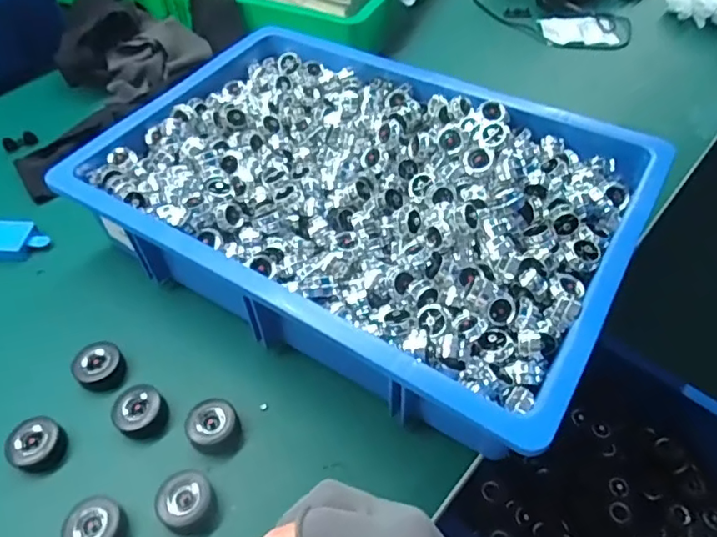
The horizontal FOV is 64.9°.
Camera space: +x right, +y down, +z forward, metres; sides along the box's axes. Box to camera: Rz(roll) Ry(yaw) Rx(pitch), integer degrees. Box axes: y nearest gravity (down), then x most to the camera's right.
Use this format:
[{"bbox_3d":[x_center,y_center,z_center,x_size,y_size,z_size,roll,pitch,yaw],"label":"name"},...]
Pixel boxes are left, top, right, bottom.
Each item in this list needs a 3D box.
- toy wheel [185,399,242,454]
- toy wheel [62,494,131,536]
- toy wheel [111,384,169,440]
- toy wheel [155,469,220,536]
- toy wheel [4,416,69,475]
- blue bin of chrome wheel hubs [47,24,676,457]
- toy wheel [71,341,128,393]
[{"bbox_3d":[-0.109,0.119,0.423,0.036,0.021,0.034,0,52,0],"label":"toy wheel"},{"bbox_3d":[-0.176,0.175,0.377,0.035,0.022,0.039,-11,53,-9],"label":"toy wheel"},{"bbox_3d":[-0.166,0.111,0.430,0.037,0.021,0.043,-10,53,-8],"label":"toy wheel"},{"bbox_3d":[-0.117,0.161,0.386,0.035,0.020,0.039,-17,54,-13],"label":"toy wheel"},{"bbox_3d":[-0.236,0.129,0.415,0.038,0.019,0.036,0,52,0],"label":"toy wheel"},{"bbox_3d":[-0.002,-0.064,0.509,0.455,0.105,0.326,28,57,20],"label":"blue bin of chrome wheel hubs"},{"bbox_3d":[-0.210,0.080,0.456,0.037,0.017,0.035,-1,52,1],"label":"toy wheel"}]

